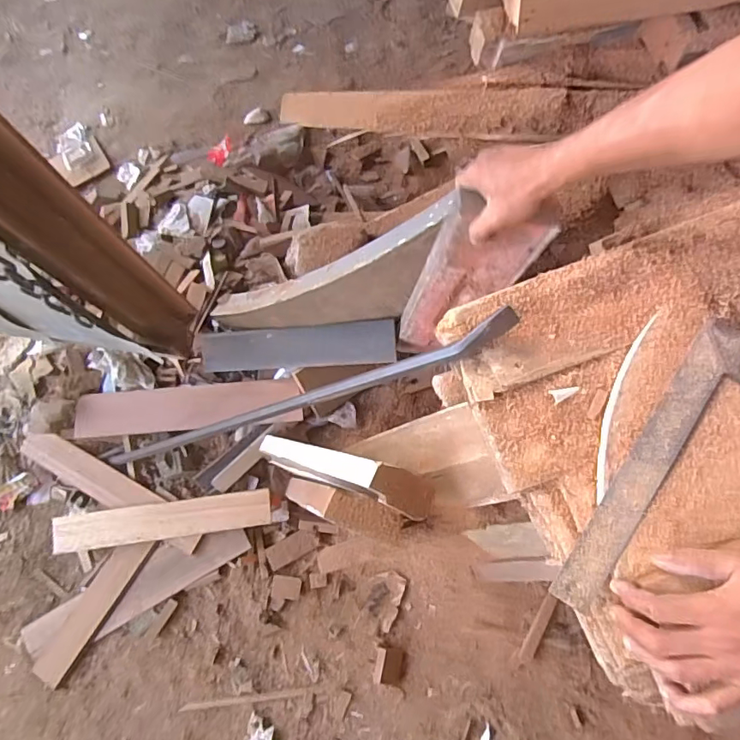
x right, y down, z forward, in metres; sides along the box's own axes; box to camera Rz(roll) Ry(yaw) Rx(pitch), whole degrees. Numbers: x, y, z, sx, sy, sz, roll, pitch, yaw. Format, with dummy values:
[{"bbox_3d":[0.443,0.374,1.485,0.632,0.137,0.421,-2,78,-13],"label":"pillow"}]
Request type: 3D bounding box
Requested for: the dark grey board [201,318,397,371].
[{"bbox_3d":[-0.154,-0.048,1.039,0.421,0.016,0.081,-3,88,15],"label":"dark grey board"}]

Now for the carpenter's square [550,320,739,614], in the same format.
[{"bbox_3d":[0.296,0.105,0.467,0.115,0.006,0.301,33,84,14],"label":"carpenter's square"}]

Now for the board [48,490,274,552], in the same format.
[{"bbox_3d":[-0.419,0.305,1.031,0.432,0.024,0.072,-8,77,0],"label":"board"}]

